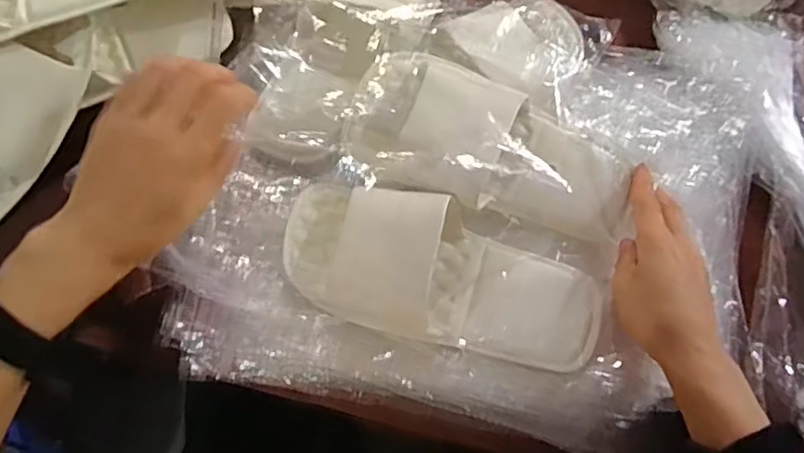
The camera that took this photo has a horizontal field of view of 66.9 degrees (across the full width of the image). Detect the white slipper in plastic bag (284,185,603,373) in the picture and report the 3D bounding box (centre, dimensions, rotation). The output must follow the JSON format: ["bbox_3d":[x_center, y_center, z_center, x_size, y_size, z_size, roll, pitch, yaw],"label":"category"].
[{"bbox_3d":[0.029,0.032,0.425,0.228,0.054,0.090,15,65,4],"label":"white slipper in plastic bag"}]

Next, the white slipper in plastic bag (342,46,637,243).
[{"bbox_3d":[0.073,-0.057,0.457,0.219,0.062,0.088,21,65,-10],"label":"white slipper in plastic bag"}]

